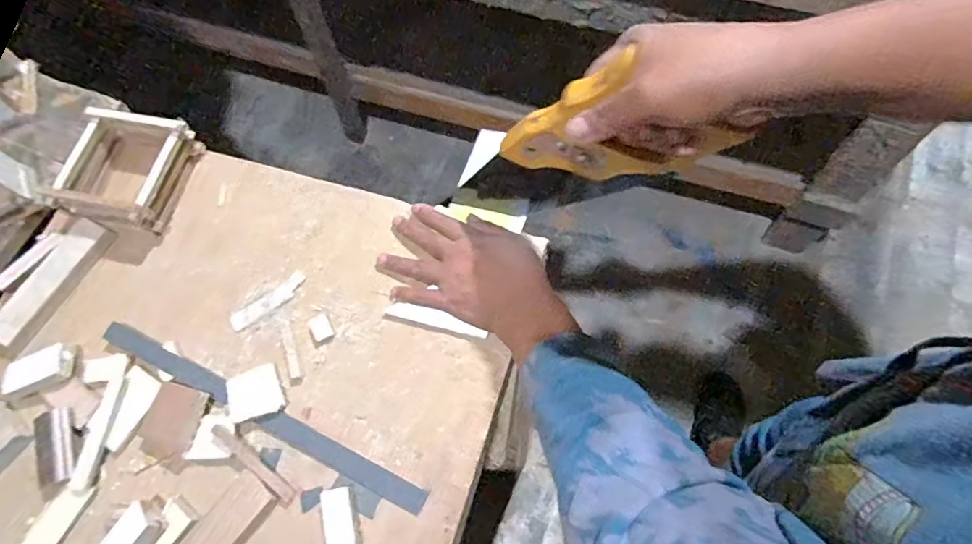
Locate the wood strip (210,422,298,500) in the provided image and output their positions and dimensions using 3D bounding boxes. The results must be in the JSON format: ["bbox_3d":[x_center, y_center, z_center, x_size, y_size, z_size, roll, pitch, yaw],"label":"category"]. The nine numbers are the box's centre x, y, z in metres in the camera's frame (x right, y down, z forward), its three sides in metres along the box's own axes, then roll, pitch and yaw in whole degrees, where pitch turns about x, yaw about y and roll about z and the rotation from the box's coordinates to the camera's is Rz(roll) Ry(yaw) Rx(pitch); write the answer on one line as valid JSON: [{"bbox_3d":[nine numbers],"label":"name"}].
[{"bbox_3d":[-0.203,0.165,0.459,0.095,0.007,0.011,34,73,16],"label":"wood strip"}]

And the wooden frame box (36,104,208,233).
[{"bbox_3d":[-0.389,-0.110,0.567,0.128,0.049,0.120,13,70,9],"label":"wooden frame box"}]

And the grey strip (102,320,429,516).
[{"bbox_3d":[-0.207,0.126,0.475,0.340,0.008,0.022,24,70,12],"label":"grey strip"}]

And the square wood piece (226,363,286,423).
[{"bbox_3d":[-0.209,0.110,0.478,0.046,0.005,0.044,-23,68,-7],"label":"square wood piece"}]

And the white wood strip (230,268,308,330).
[{"bbox_3d":[-0.214,0.029,0.522,0.080,0.004,0.021,-36,70,-12],"label":"white wood strip"}]

